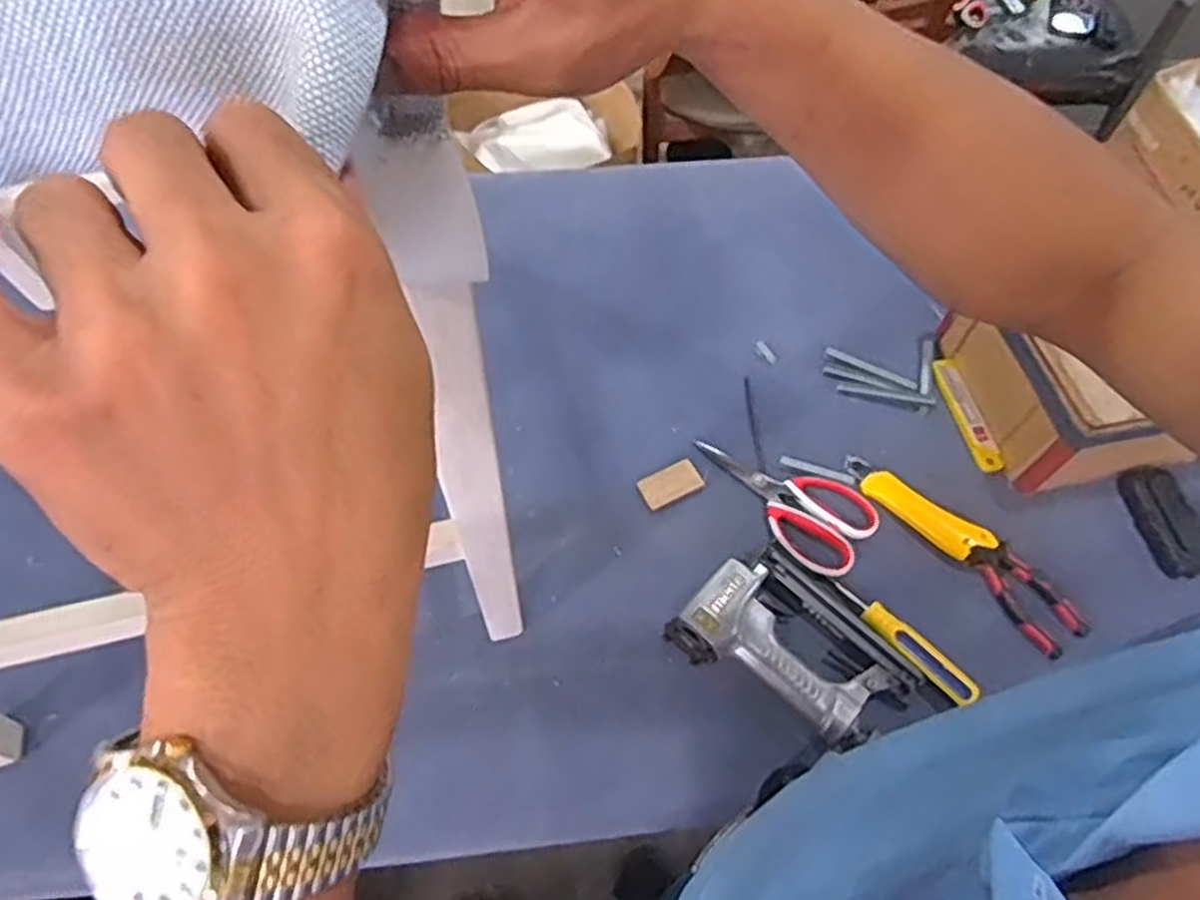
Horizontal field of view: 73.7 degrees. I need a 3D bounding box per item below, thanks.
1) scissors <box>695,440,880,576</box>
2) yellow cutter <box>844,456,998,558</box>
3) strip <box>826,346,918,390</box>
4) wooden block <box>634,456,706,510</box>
[{"bbox_3d":[0.189,0.038,0.797,0.099,0.008,0.184,-37,69,-21],"label":"scissors"},{"bbox_3d":[0.310,0.054,0.785,0.150,0.020,0.034,39,66,17],"label":"yellow cutter"},{"bbox_3d":[0.295,-0.090,0.868,0.101,0.007,0.010,29,64,13],"label":"strip"},{"bbox_3d":[0.071,0.034,0.800,0.061,0.004,0.036,-24,65,-15],"label":"wooden block"}]

